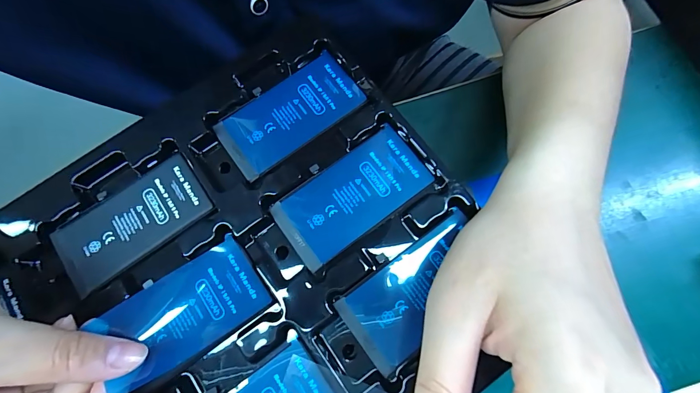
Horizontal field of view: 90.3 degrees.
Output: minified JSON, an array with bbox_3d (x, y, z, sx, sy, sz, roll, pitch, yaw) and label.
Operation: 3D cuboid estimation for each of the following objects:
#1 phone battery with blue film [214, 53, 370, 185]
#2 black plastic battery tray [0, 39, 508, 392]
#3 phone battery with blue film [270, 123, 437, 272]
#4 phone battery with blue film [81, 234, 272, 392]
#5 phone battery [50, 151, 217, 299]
[{"bbox_3d":[-0.037,-0.050,0.208,0.085,0.004,0.045,-37,78,-6],"label":"phone battery with blue film"},{"bbox_3d":[-0.090,0.066,0.181,0.320,0.014,0.222,-35,77,-7],"label":"black plastic battery tray"},{"bbox_3d":[0.000,-0.001,0.195,0.084,0.004,0.044,-37,78,-6],"label":"phone battery with blue film"},{"bbox_3d":[-0.084,0.058,0.175,0.074,0.018,0.043,-34,77,-7],"label":"phone battery with blue film"},{"bbox_3d":[-0.124,0.014,0.197,0.084,0.004,0.041,-35,78,-5],"label":"phone battery"}]

